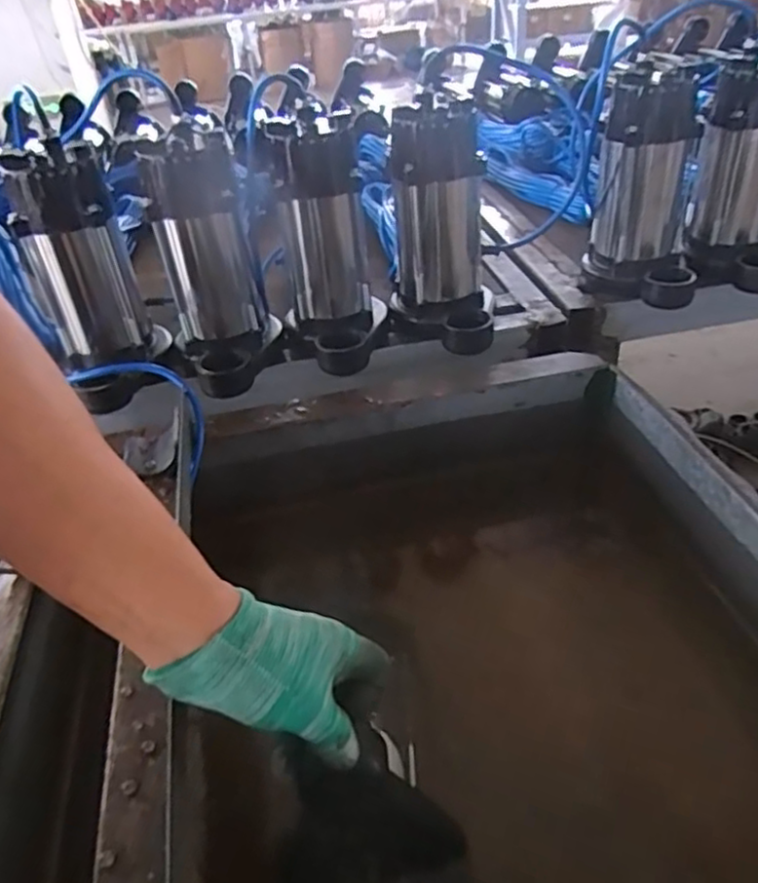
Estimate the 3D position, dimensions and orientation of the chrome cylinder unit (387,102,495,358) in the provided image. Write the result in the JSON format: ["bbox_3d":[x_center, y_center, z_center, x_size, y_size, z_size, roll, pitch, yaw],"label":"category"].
[{"bbox_3d":[0.064,-0.220,0.718,0.110,0.236,0.119,-5,36,2],"label":"chrome cylinder unit"}]

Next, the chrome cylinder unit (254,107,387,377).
[{"bbox_3d":[-0.056,-0.201,0.711,0.107,0.247,0.140,-8,36,-2],"label":"chrome cylinder unit"}]

